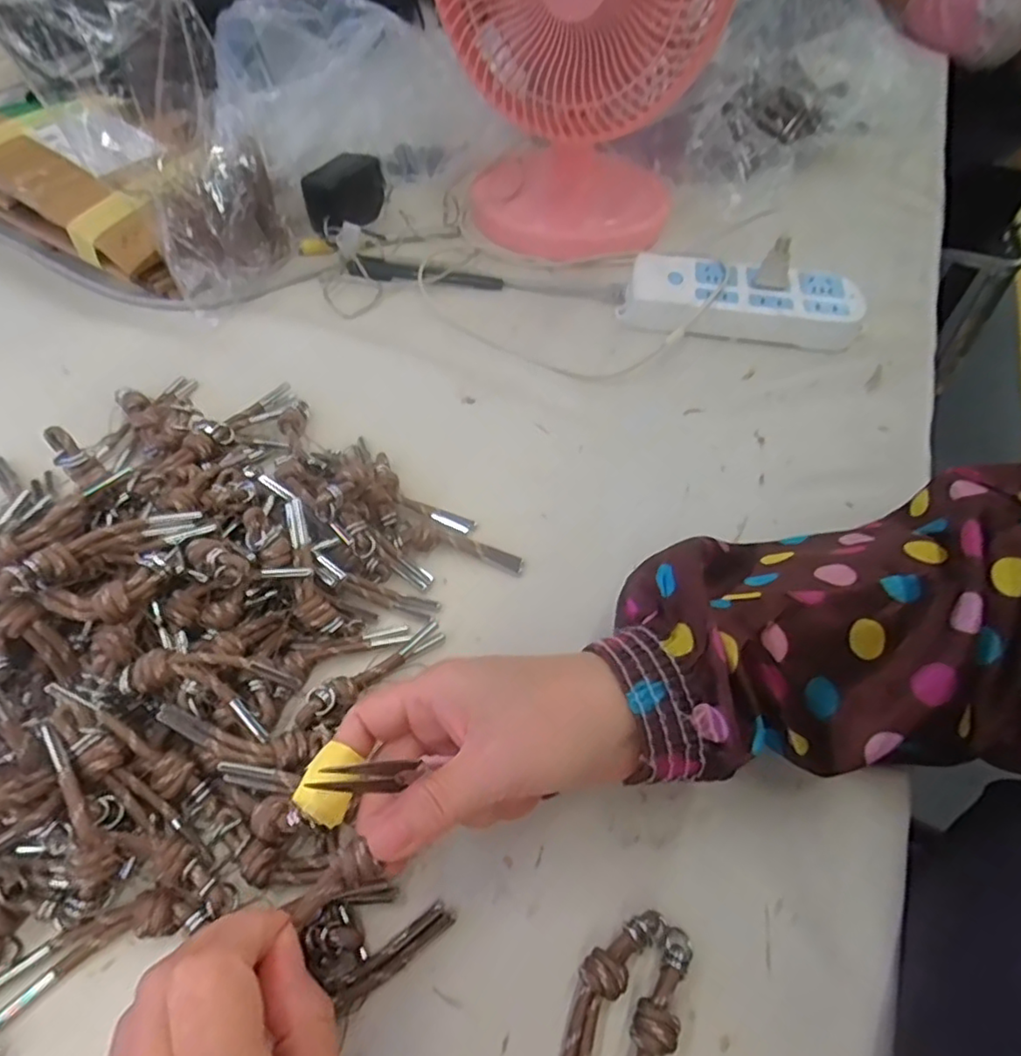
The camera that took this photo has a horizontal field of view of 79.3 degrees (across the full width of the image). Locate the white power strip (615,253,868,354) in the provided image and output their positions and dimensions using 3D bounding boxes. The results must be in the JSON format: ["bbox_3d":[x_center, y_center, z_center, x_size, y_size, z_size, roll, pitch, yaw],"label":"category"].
[{"bbox_3d":[0.184,-0.185,0.495,0.178,0.029,0.073,9,53,3],"label":"white power strip"}]

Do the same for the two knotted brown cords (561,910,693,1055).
[{"bbox_3d":[0.037,0.188,0.224,0.036,0.016,0.092,28,56,16],"label":"two knotted brown cords"}]

